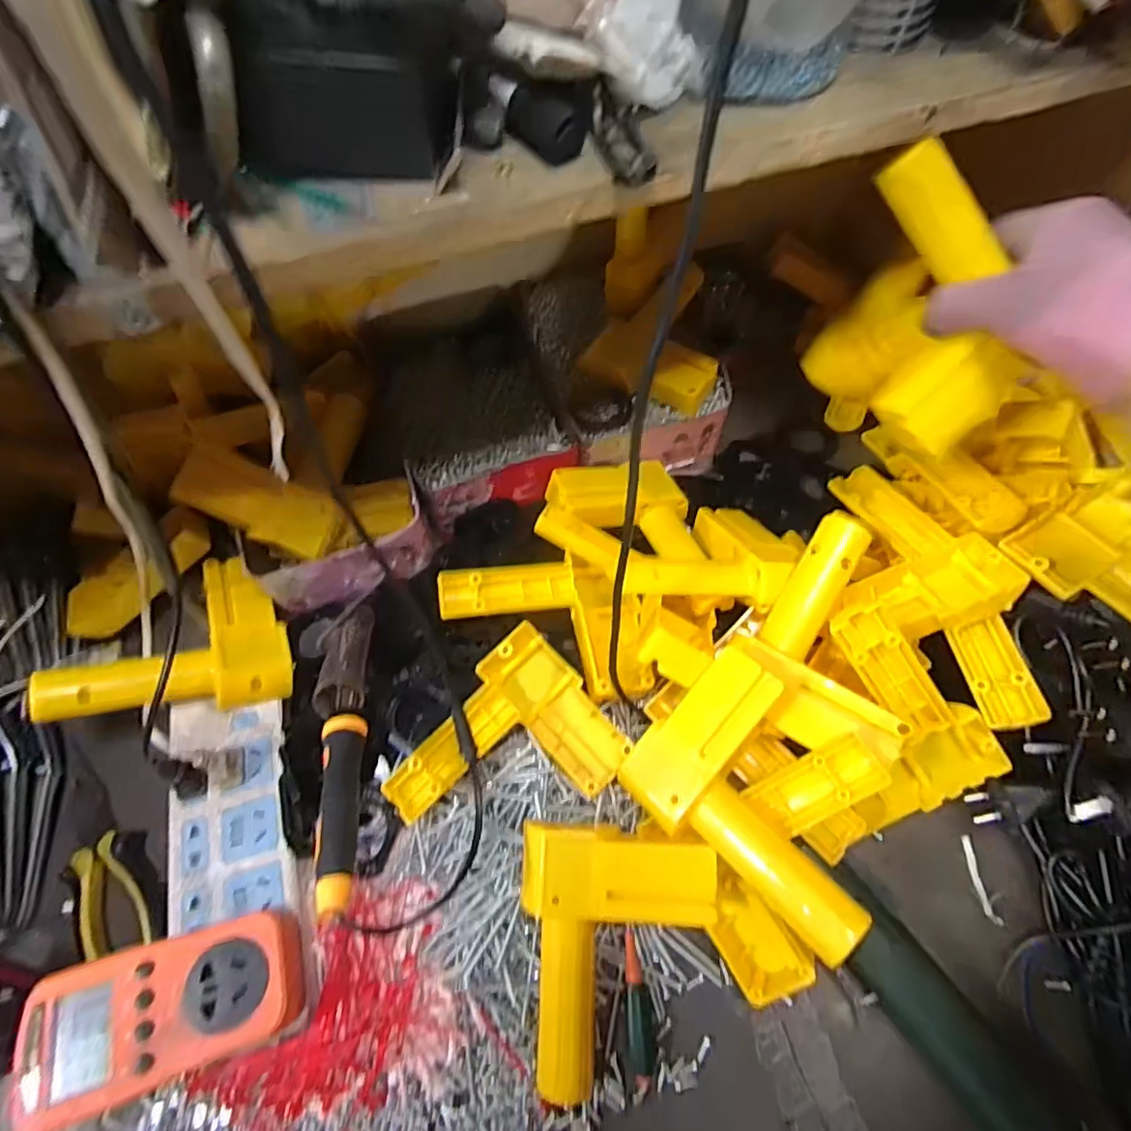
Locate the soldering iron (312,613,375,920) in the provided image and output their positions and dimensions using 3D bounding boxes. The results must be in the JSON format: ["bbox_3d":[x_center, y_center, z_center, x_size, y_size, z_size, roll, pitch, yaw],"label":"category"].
[{"bbox_3d":[-0.135,0.101,0.357,0.029,0.018,0.210,-14,39,-7],"label":"soldering iron"}]

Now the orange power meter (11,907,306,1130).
[{"bbox_3d":[-0.213,0.240,0.315,0.130,0.038,0.072,-17,63,-8],"label":"orange power meter"}]

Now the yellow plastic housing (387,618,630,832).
[{"bbox_3d":[-0.035,0.127,0.391,0.112,0.033,0.146,39,69,19],"label":"yellow plastic housing"}]

